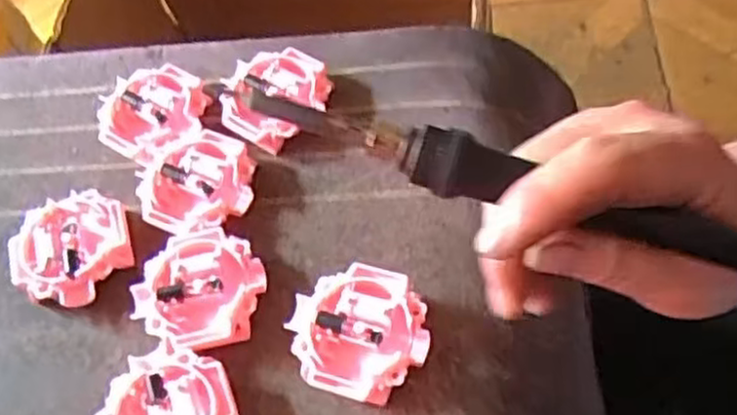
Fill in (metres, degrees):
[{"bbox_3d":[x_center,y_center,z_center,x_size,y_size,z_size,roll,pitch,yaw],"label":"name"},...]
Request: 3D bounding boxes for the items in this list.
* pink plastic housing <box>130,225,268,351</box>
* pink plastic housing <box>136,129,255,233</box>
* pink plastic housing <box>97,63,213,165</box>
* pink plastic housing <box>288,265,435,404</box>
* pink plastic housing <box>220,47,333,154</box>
[{"bbox_3d":[-0.071,0.034,0.318,0.052,0.012,0.052,-2,61,3],"label":"pink plastic housing"},{"bbox_3d":[-0.080,-0.013,0.346,0.052,0.013,0.052,-8,61,-1],"label":"pink plastic housing"},{"bbox_3d":[-0.106,-0.045,0.375,0.052,0.018,0.051,-2,61,3],"label":"pink plastic housing"},{"bbox_3d":[-0.003,0.050,0.299,0.054,0.015,0.052,-2,61,3],"label":"pink plastic housing"},{"bbox_3d":[-0.045,-0.052,0.365,0.052,0.014,0.051,-6,61,0],"label":"pink plastic housing"}]

